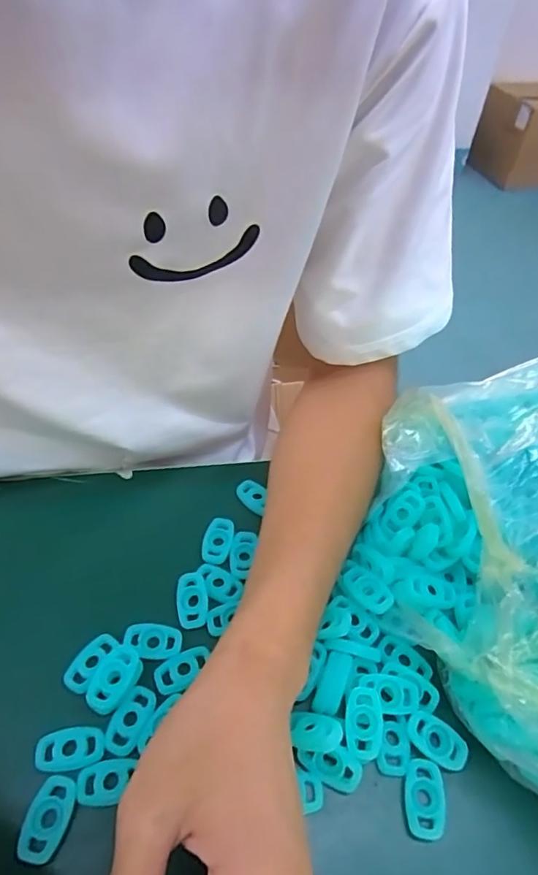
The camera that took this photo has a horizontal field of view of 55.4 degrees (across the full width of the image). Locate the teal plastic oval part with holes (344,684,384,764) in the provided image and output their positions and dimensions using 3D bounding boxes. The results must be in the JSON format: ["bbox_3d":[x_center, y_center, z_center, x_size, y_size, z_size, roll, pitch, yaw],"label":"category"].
[{"bbox_3d":[0.048,0.148,0.264,0.019,0.013,0.033,3,47,-1],"label":"teal plastic oval part with holes"}]

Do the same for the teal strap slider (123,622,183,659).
[{"bbox_3d":[-0.066,0.115,0.289,0.031,0.004,0.018,6,47,2],"label":"teal strap slider"}]

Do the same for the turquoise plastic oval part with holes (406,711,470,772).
[{"bbox_3d":[0.086,0.157,0.263,0.032,0.007,0.019,30,52,22],"label":"turquoise plastic oval part with holes"}]

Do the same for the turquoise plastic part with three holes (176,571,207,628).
[{"bbox_3d":[-0.046,0.096,0.306,0.017,0.005,0.032,-6,48,-9],"label":"turquoise plastic part with three holes"}]

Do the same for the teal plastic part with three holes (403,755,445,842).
[{"bbox_3d":[0.076,0.175,0.248,0.018,0.006,0.031,4,47,-1],"label":"teal plastic part with three holes"}]

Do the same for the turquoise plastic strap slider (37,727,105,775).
[{"bbox_3d":[-0.099,0.154,0.254,0.032,0.004,0.019,-5,48,-9],"label":"turquoise plastic strap slider"}]

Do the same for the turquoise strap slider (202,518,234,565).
[{"bbox_3d":[-0.033,0.067,0.336,0.018,0.004,0.032,7,47,2],"label":"turquoise strap slider"}]

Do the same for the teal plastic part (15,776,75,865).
[{"bbox_3d":[-0.101,0.175,0.235,0.019,0.004,0.032,7,47,2],"label":"teal plastic part"}]

